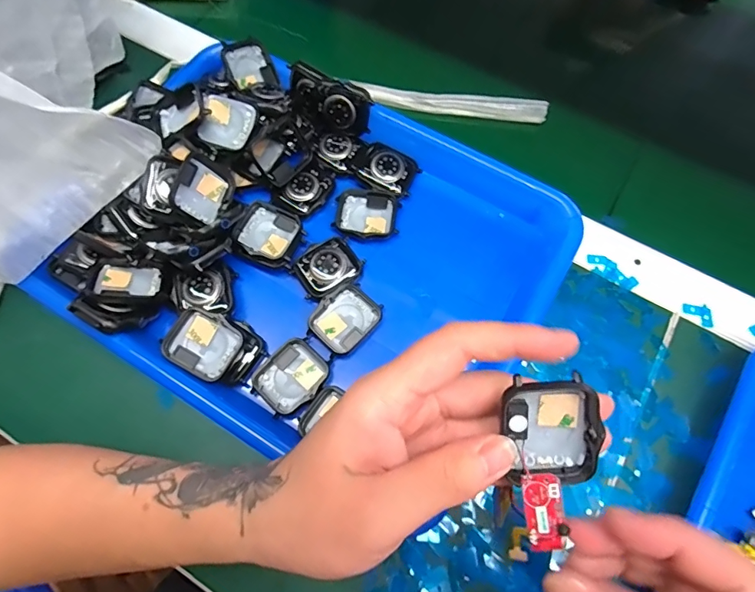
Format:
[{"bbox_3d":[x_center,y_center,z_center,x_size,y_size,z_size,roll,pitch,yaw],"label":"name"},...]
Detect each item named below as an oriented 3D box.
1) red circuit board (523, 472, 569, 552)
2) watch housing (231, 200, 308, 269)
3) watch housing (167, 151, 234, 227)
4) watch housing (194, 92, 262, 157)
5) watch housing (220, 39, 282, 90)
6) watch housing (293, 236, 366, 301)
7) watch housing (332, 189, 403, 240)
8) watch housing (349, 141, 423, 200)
[{"bbox_3d":[0.067,0.086,0.175,0.014,0.004,0.029,-4,86,0],"label":"red circuit board"},{"bbox_3d":[-0.076,-0.043,0.310,0.044,0.010,0.041,27,72,11],"label":"watch housing"},{"bbox_3d":[-0.115,-0.069,0.290,0.008,0.037,0.042,5,70,34],"label":"watch housing"},{"bbox_3d":[-0.105,-0.123,0.311,0.042,0.010,0.041,20,88,8],"label":"watch housing"},{"bbox_3d":[-0.098,-0.176,0.339,0.037,0.035,0.011,-33,41,-28],"label":"watch housing"},{"bbox_3d":[-0.035,-0.021,0.308,0.045,0.008,0.037,-28,71,-9],"label":"watch housing"},{"bbox_3d":[-0.008,-0.060,0.326,0.045,0.009,0.036,8,69,4],"label":"watch housing"},{"bbox_3d":[0.007,-0.096,0.333,0.044,0.012,0.037,32,73,12],"label":"watch housing"}]

